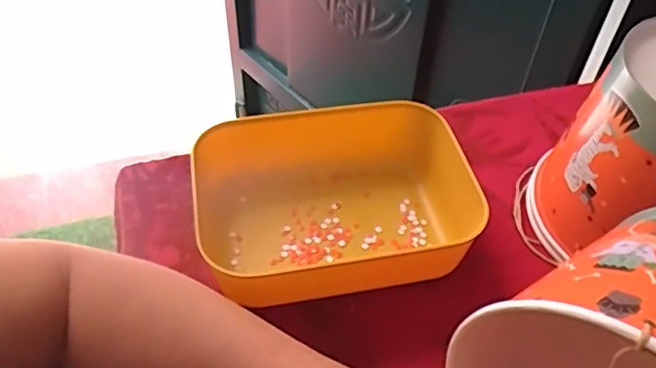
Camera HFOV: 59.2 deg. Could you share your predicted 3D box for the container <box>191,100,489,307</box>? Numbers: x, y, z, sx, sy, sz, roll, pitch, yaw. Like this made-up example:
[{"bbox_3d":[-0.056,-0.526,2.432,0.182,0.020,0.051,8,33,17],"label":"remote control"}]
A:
[{"bbox_3d":[-0.002,0.015,0.416,0.175,0.055,0.142,-7,48,-9],"label":"container"}]

